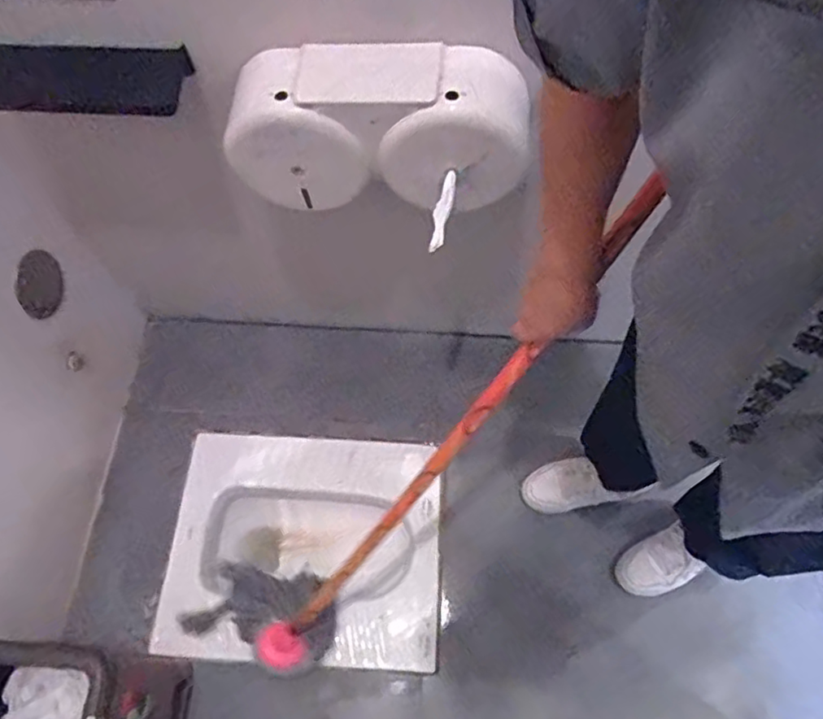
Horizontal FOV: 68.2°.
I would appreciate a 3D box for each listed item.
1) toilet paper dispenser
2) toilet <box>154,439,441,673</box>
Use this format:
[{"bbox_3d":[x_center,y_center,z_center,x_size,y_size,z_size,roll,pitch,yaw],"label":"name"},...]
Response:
[{"bbox_3d":[-0.038,-0.277,0.740,0.349,0.157,0.131,5,65,6],"label":"toilet paper dispenser"},{"bbox_3d":[-0.196,0.363,1.200,0.503,0.138,0.414,2,65,4],"label":"toilet"}]

